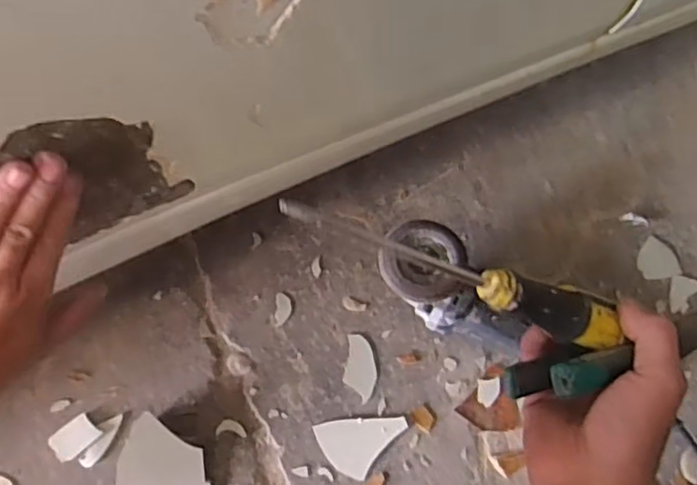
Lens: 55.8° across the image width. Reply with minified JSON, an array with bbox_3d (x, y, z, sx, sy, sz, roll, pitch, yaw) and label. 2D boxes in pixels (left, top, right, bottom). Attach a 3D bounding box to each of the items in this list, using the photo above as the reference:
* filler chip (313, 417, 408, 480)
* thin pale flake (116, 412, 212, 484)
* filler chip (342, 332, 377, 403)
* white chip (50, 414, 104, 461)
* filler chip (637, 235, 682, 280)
[{"bbox_3d":[0.015,0.215,0.694,0.093,0.005,0.060,-7,66,-2],"label":"filler chip"},{"bbox_3d":[-0.190,0.224,0.673,0.088,0.004,0.092,-7,84,-14],"label":"thin pale flake"},{"bbox_3d":[0.014,0.139,0.727,0.035,0.004,0.073,4,66,3],"label":"filler chip"},{"bbox_3d":[-0.292,0.208,0.700,0.048,0.004,0.034,-38,70,-14],"label":"white chip"},{"bbox_3d":[0.360,0.017,0.764,0.043,0.004,0.050,-4,66,0],"label":"filler chip"}]

